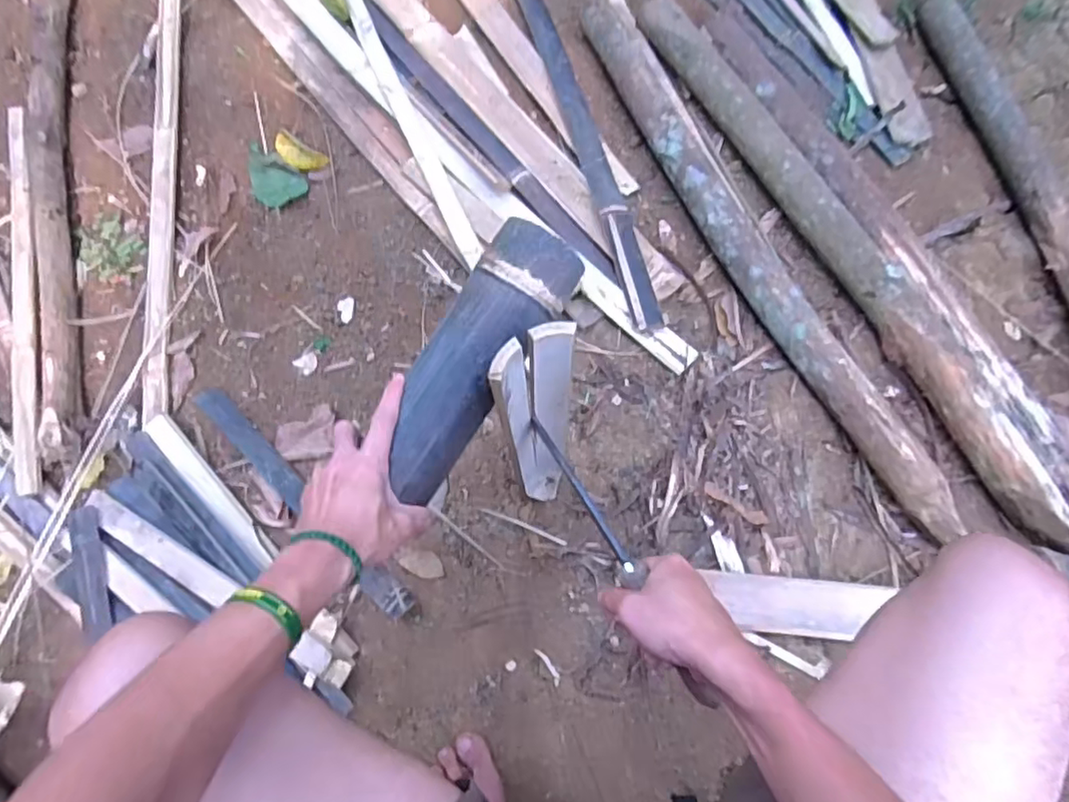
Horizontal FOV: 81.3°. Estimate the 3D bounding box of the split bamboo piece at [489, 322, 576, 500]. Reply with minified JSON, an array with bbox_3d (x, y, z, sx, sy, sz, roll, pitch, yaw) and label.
[{"bbox_3d":[0.003,0.037,0.625,0.057,0.409,0.050,4,70,2],"label":"split bamboo piece"}]

